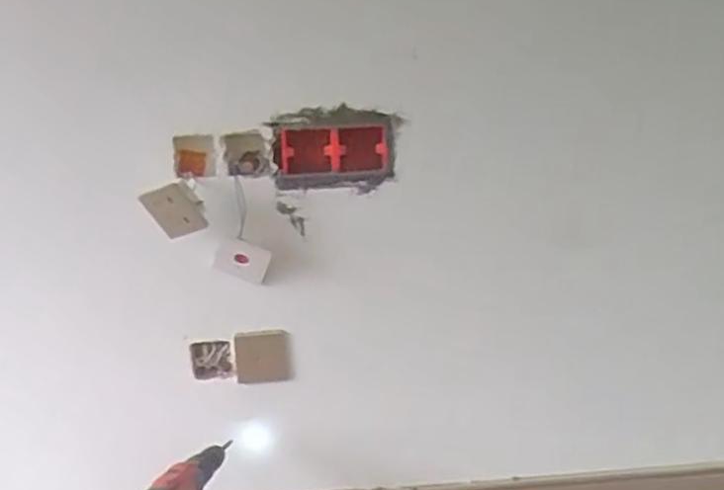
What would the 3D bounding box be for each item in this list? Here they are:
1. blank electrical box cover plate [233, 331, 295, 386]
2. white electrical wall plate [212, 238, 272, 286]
[{"bbox_3d":[-0.175,0.199,1.193,0.101,0.093,0.025,-2,7,-6],"label":"blank electrical box cover plate"},{"bbox_3d":[-0.206,0.026,1.148,0.091,0.075,0.013,21,31,5],"label":"white electrical wall plate"}]

